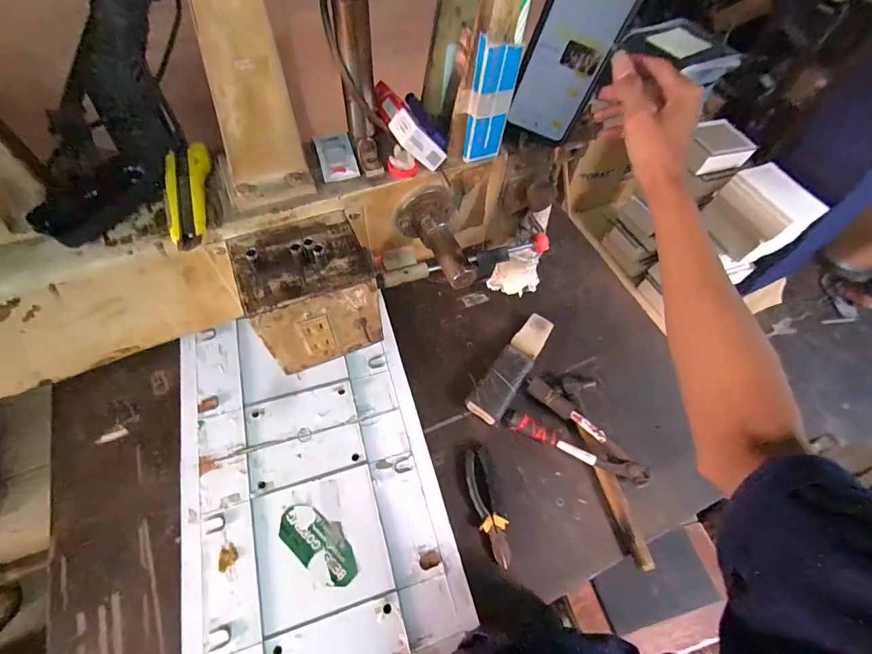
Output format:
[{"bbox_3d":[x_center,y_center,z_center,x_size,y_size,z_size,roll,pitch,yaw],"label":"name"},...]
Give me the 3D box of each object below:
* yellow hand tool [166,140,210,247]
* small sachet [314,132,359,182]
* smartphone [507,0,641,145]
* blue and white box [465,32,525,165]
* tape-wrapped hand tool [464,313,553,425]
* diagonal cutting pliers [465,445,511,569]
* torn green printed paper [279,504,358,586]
[{"bbox_3d":[-0.239,-0.125,0.373,0.037,0.013,0.137,-11,60,-10],"label":"yellow hand tool"},{"bbox_3d":[-0.107,-0.184,0.421,0.037,0.009,0.070,-13,60,-12],"label":"small sachet"},{"bbox_3d":[0.134,-0.278,0.398,0.082,0.165,0.009,18,47,-5],"label":"smartphone"},{"bbox_3d":[0.054,-0.217,0.387,0.041,0.113,0.012,-19,62,-15],"label":"blue and white box"},{"bbox_3d":[0.130,0.062,0.648,0.055,0.034,0.213,33,62,15],"label":"tape-wrapped hand tool"},{"bbox_3d":[0.074,0.247,0.549,0.041,0.009,0.150,-10,60,-10],"label":"diagonal cutting pliers"},{"bbox_3d":[-0.151,0.279,0.506,0.118,0.004,0.057,39,64,18],"label":"torn green printed paper"}]

